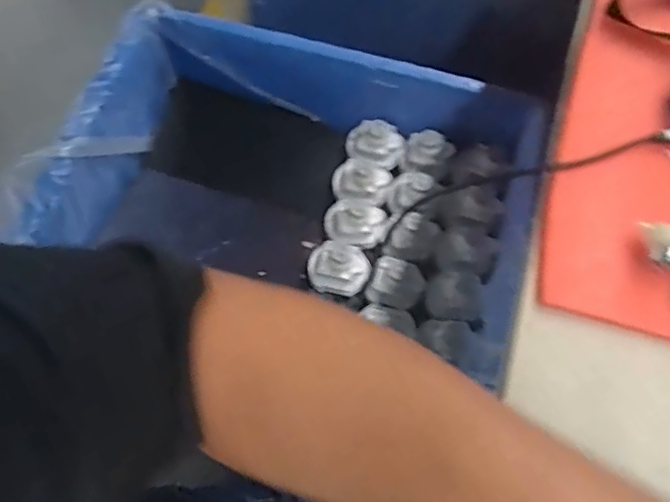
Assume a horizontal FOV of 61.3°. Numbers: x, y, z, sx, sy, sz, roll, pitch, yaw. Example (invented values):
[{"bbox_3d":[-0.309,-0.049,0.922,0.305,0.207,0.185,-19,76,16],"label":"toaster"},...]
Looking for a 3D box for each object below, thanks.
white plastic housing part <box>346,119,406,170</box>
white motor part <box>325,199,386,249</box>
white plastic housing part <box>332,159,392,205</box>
[{"bbox_3d":[0.056,-0.148,0.758,0.078,0.045,0.051,13,66,5],"label":"white plastic housing part"},{"bbox_3d":[0.025,-0.037,0.715,0.072,0.042,0.060,12,66,4],"label":"white motor part"},{"bbox_3d":[0.034,-0.096,0.736,0.072,0.040,0.059,15,66,5],"label":"white plastic housing part"}]

